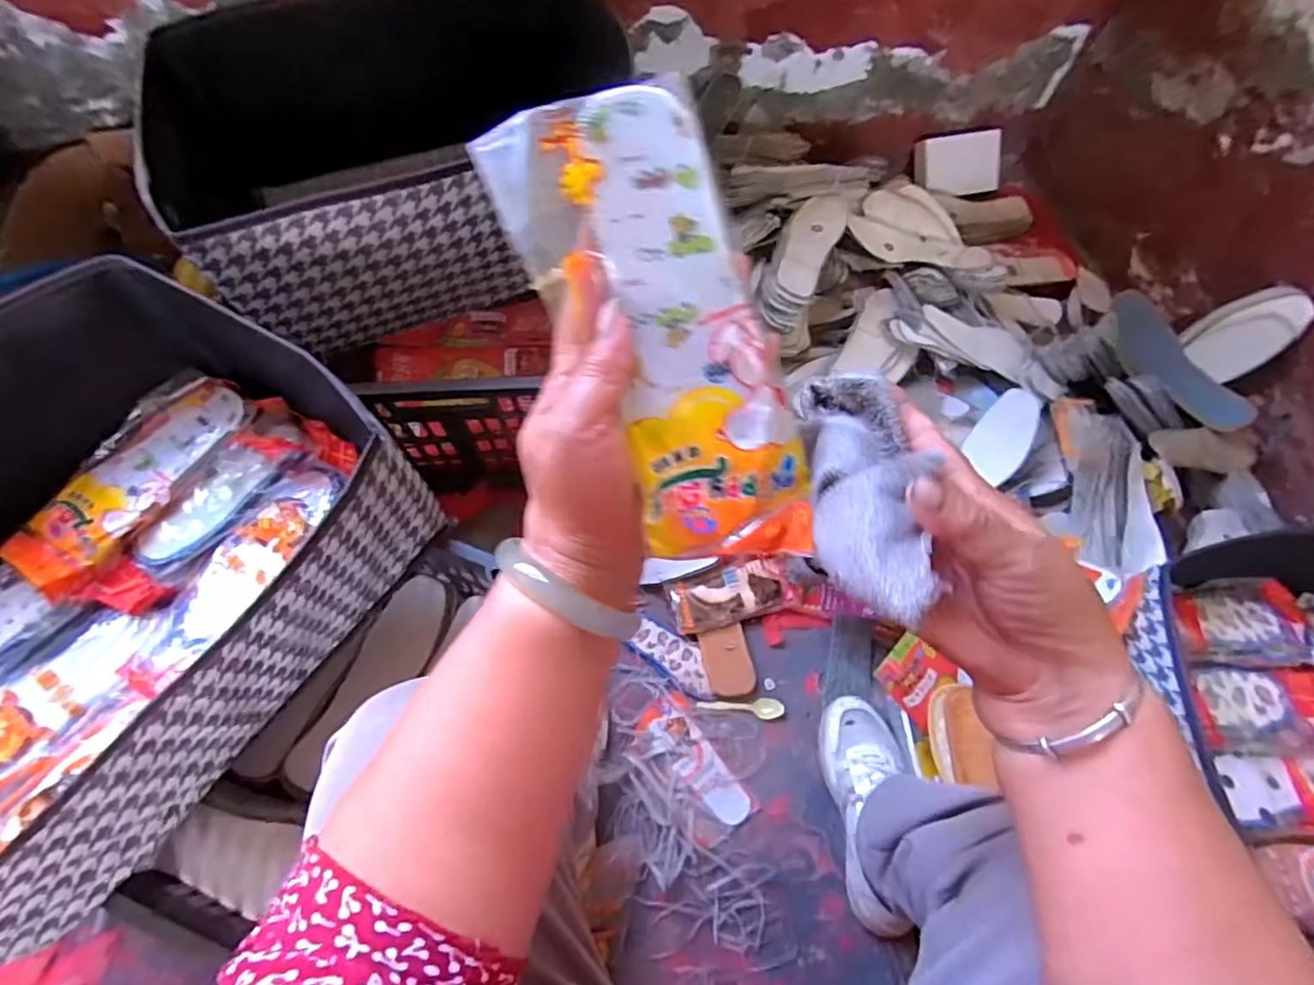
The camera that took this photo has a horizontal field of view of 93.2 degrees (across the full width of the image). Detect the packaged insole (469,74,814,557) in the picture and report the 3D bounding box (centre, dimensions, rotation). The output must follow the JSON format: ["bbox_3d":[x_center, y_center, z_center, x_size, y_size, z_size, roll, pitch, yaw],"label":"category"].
[{"bbox_3d":[0.008,-0.062,0.268,0.086,0.014,0.202,-28,104,-14],"label":"packaged insole"}]

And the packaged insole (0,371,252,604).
[{"bbox_3d":[-0.466,-0.018,0.550,0.090,0.031,0.217,34,69,13],"label":"packaged insole"}]

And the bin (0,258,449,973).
[{"bbox_3d":[-0.427,0.065,0.456,0.351,0.171,0.421,32,68,12],"label":"bin"}]

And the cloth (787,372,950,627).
[{"bbox_3d":[0.091,0.000,0.274,0.051,0.039,0.132,7,50,1],"label":"cloth"}]

